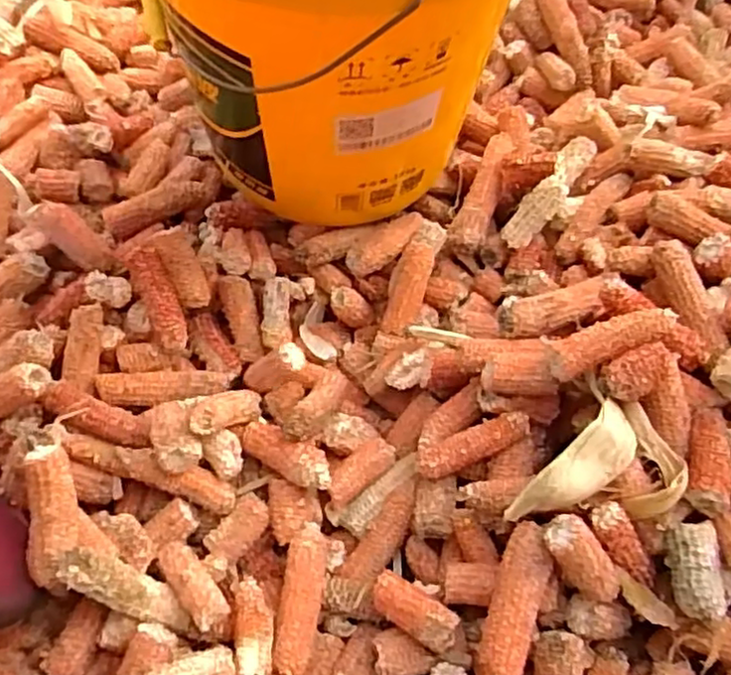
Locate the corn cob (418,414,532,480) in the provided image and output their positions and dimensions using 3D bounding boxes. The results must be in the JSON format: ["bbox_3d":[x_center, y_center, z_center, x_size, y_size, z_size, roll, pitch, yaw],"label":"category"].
[{"bbox_3d":[0.083,0.083,0.538,0.089,0.021,0.026,-25,61,7],"label":"corn cob"}]

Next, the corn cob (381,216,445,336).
[{"bbox_3d":[0.045,-0.060,0.664,0.034,0.032,0.119,19,79,8],"label":"corn cob"}]

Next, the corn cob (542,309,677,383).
[{"bbox_3d":[0.179,0.002,0.507,0.095,0.022,0.027,-22,61,1],"label":"corn cob"}]

